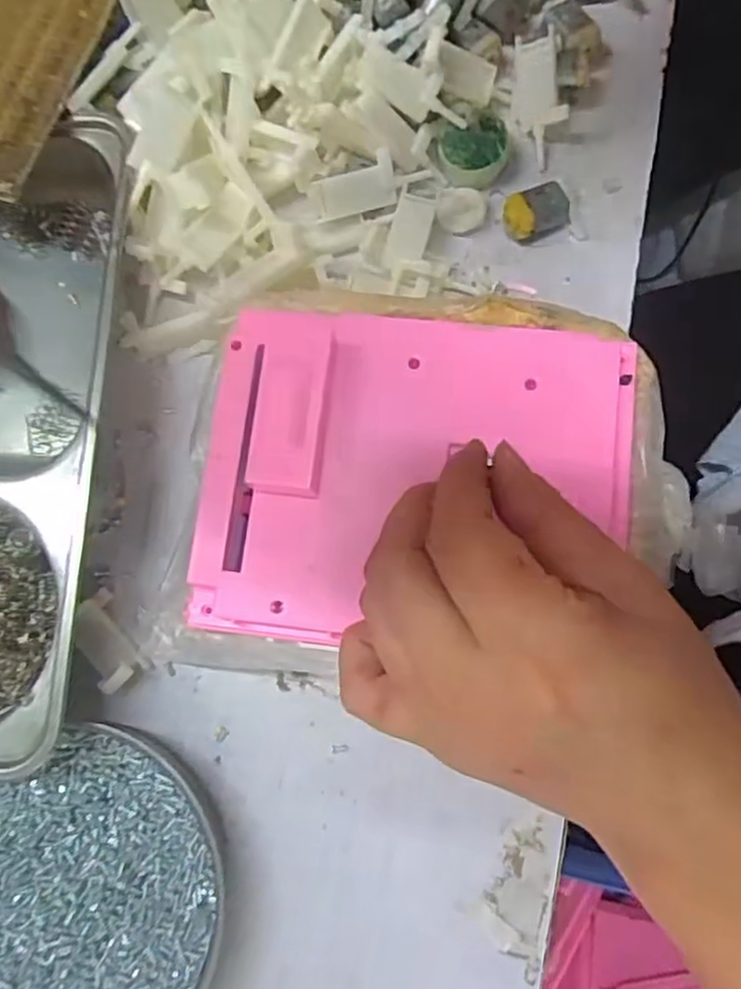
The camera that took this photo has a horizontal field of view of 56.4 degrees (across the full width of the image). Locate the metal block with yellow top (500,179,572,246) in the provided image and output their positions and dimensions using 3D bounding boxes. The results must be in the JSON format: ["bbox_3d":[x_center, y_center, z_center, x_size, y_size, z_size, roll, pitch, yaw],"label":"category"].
[{"bbox_3d":[0.077,-0.131,0.322,0.029,0.017,0.018,-23,80,-3],"label":"metal block with yellow top"}]

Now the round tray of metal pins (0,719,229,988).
[{"bbox_3d":[-0.124,0.166,0.277,0.131,0.024,0.124,0,80,1],"label":"round tray of metal pins"}]

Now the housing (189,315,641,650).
[{"bbox_3d":[0.017,-0.006,0.258,0.154,0.017,0.129,9,80,3],"label":"housing"}]

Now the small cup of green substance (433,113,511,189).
[{"bbox_3d":[0.048,-0.162,0.329,0.033,0.016,0.029,-6,80,0],"label":"small cup of green substance"}]

